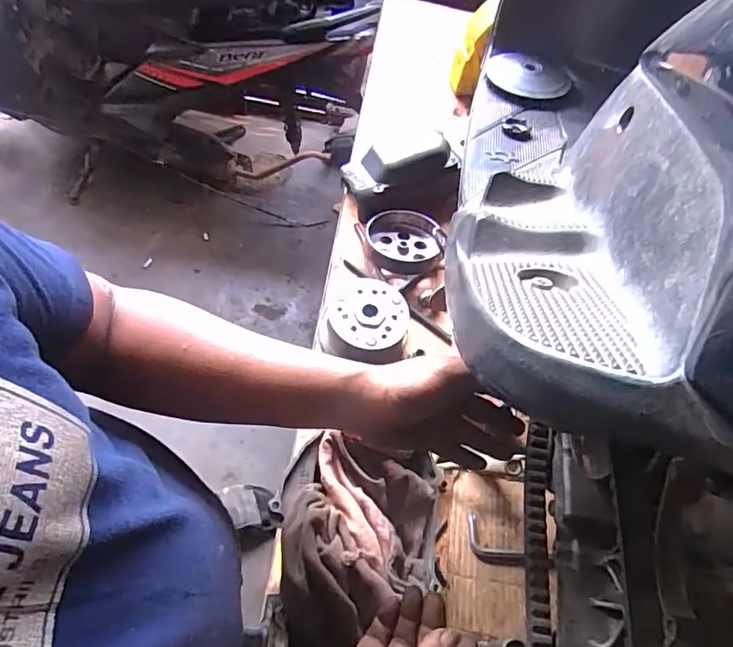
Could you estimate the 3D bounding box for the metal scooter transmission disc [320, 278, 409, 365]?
[{"bbox_3d":[0.002,-0.009,0.674,0.104,0.022,0.110,9,60,2],"label":"metal scooter transmission disc"}]

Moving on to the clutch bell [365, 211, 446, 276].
[{"bbox_3d":[0.057,-0.124,0.783,0.117,0.034,0.113,12,60,-1],"label":"clutch bell"}]

